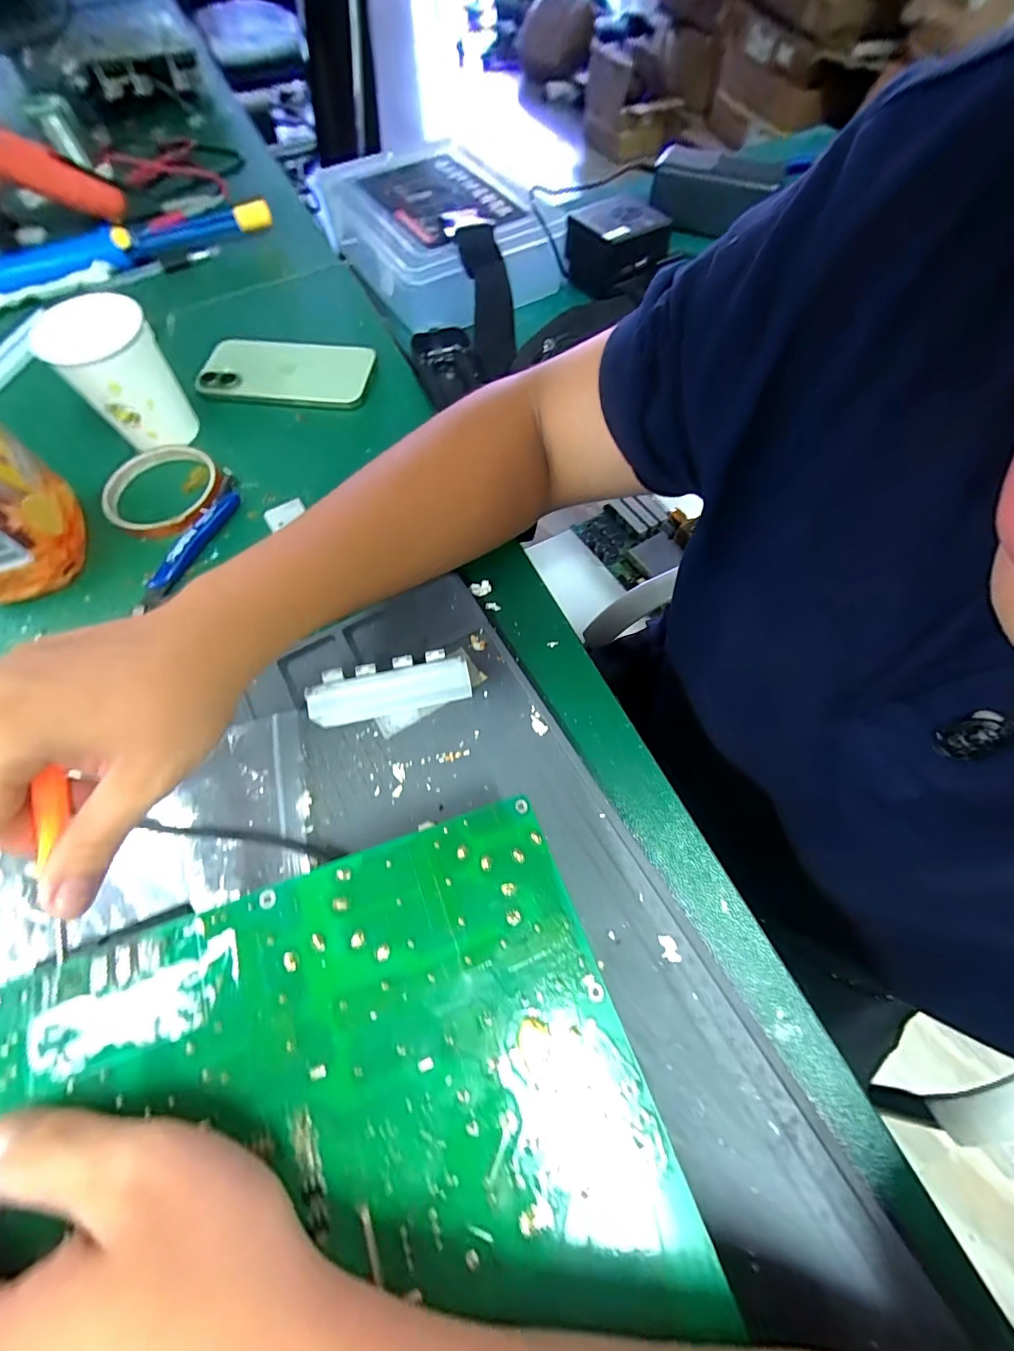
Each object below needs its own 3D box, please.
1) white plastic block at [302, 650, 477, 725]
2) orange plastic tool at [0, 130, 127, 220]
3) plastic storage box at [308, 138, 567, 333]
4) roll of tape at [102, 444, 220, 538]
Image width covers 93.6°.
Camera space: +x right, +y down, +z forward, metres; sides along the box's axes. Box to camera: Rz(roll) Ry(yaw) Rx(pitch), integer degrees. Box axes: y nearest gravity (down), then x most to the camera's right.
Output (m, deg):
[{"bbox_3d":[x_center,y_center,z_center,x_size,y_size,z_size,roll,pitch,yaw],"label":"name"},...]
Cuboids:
[{"bbox_3d":[-0.065,0.008,0.276,0.085,0.043,0.007,-12,49,-5],"label":"white plastic block"},{"bbox_3d":[-0.493,-0.512,0.476,0.046,0.042,0.170,32,33,15],"label":"orange plastic tool"},{"bbox_3d":[-0.073,-0.444,0.467,0.168,0.058,0.218,-33,69,-13],"label":"plastic storage box"},{"bbox_3d":[-0.261,-0.141,0.362,0.082,0.011,0.091,-27,68,-10],"label":"roll of tape"}]

